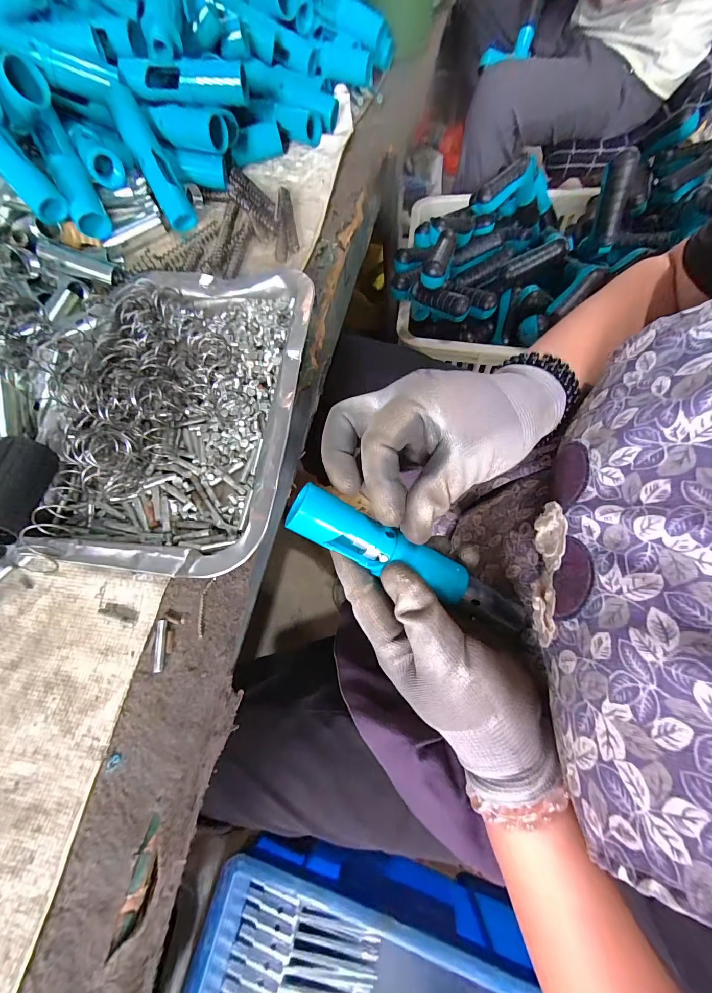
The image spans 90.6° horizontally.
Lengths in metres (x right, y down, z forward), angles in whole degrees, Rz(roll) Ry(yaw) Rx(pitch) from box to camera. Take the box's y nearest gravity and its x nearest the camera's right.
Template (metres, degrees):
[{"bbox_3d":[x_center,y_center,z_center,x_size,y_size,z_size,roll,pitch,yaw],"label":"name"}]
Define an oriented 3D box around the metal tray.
[{"bbox_3d":[-0.138,-0.071,0.264,0.185,0.033,0.250,2,67,6],"label":"metal tray"}]

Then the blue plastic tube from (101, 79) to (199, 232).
[{"bbox_3d":[-0.207,-0.343,0.358,0.032,0.024,0.125,-30,104,-11],"label":"blue plastic tube"}]

